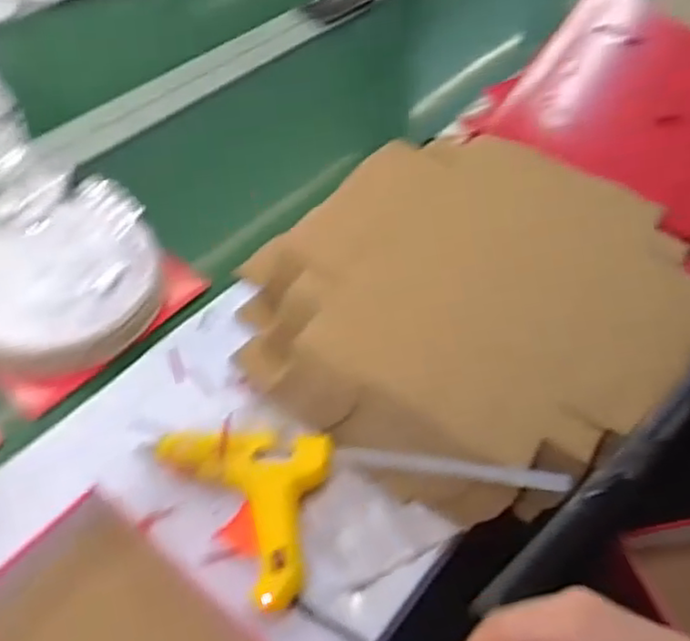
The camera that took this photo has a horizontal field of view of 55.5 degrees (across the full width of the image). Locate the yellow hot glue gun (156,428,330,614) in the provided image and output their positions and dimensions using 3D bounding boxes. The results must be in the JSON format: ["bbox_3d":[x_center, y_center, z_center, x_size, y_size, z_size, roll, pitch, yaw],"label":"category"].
[{"bbox_3d":[-0.098,0.154,0.544,0.150,0.045,0.134,12,53,6],"label":"yellow hot glue gun"}]

